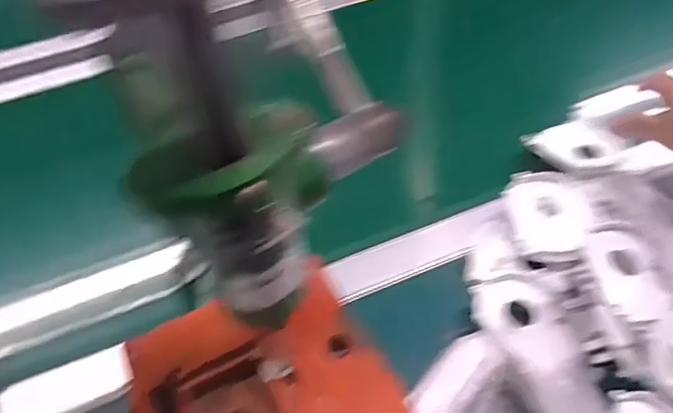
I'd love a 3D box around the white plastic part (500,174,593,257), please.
[{"bbox_3d":[0.183,0.004,0.479,0.066,0.017,0.083,-8,49,0],"label":"white plastic part"}]

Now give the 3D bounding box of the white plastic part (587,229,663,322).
[{"bbox_3d":[0.223,0.051,0.426,0.044,0.012,0.076,-6,49,1],"label":"white plastic part"}]

